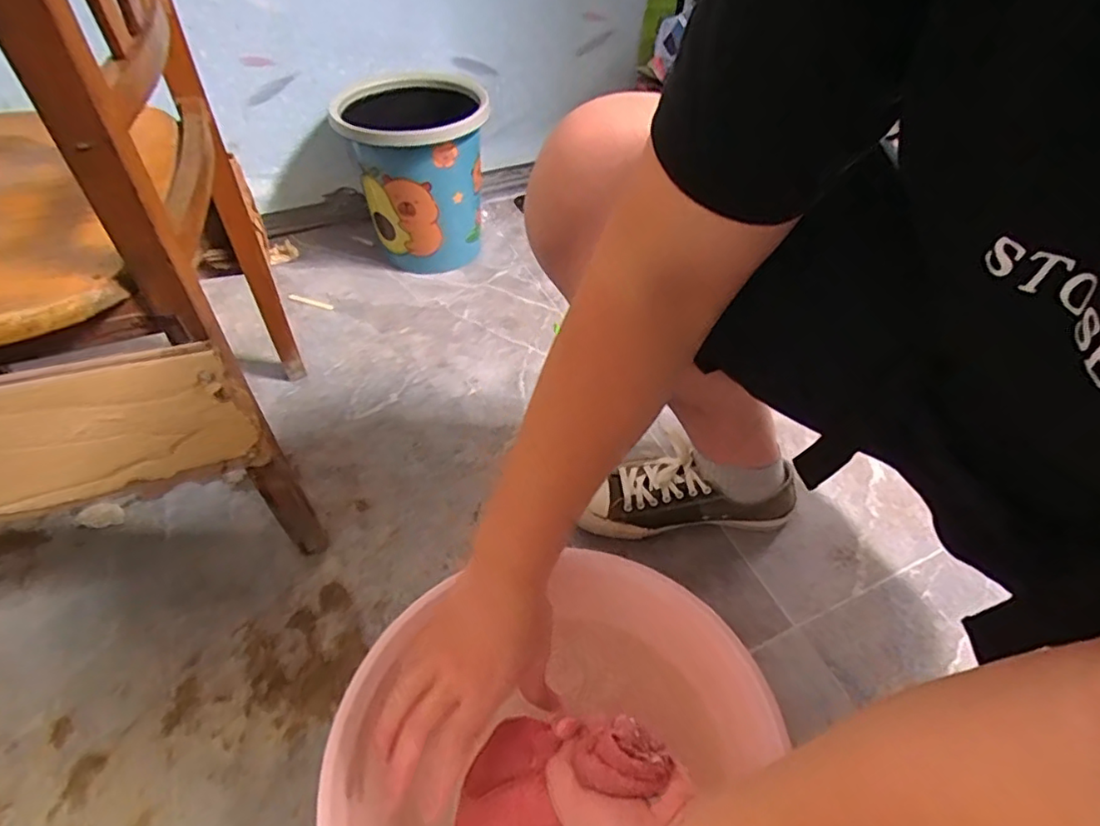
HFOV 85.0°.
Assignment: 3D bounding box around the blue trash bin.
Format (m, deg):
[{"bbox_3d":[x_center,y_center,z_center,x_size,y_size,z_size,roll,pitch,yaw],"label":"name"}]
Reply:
[{"bbox_3d":[-0.247,-0.422,1.102,0.237,0.286,0.228,0,47,0],"label":"blue trash bin"}]

